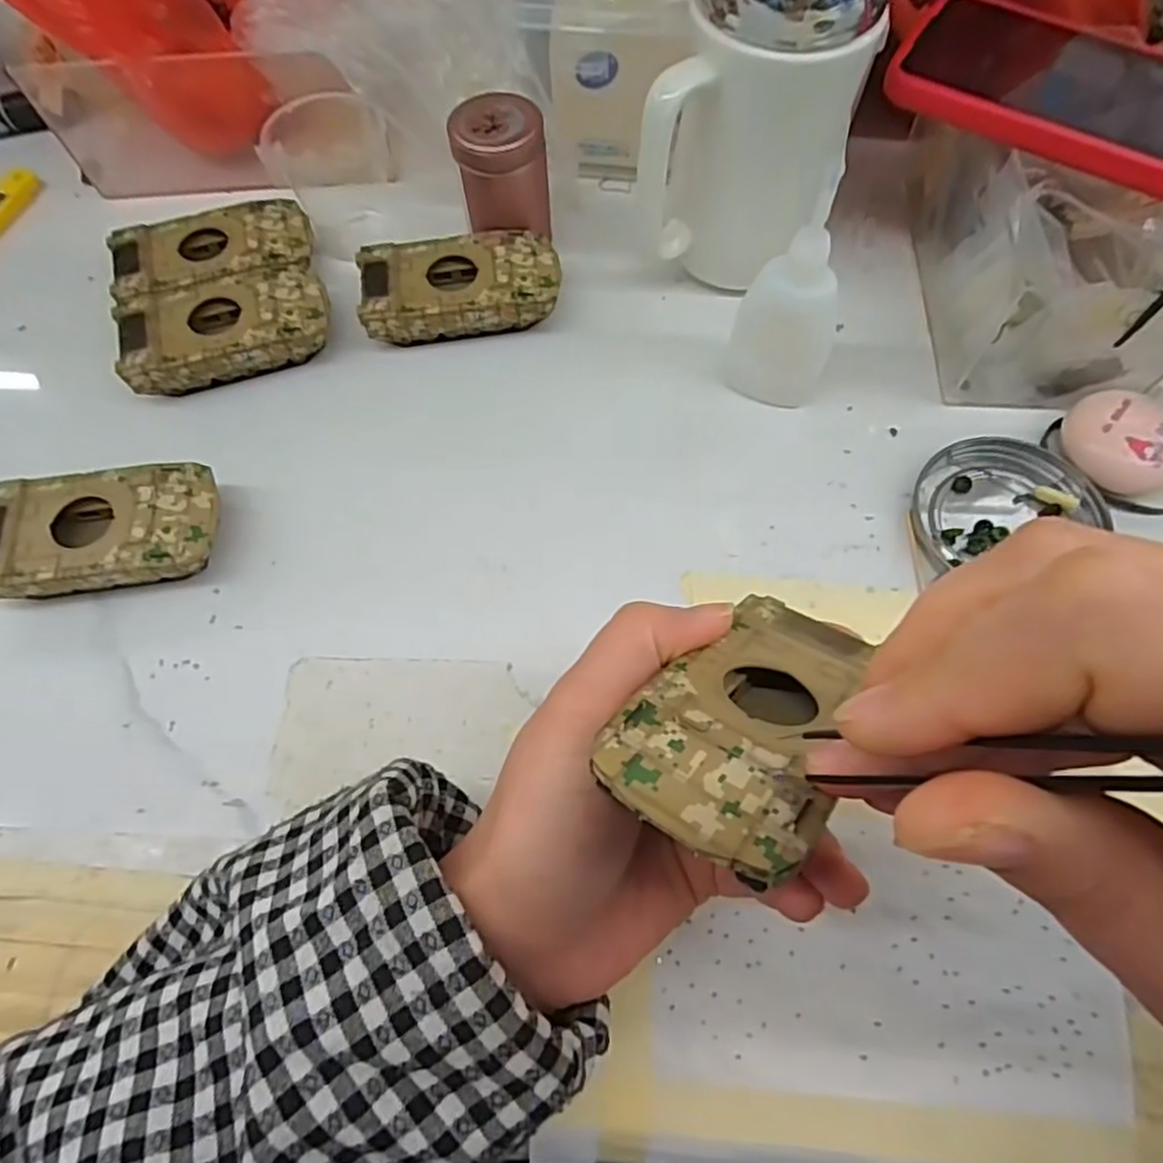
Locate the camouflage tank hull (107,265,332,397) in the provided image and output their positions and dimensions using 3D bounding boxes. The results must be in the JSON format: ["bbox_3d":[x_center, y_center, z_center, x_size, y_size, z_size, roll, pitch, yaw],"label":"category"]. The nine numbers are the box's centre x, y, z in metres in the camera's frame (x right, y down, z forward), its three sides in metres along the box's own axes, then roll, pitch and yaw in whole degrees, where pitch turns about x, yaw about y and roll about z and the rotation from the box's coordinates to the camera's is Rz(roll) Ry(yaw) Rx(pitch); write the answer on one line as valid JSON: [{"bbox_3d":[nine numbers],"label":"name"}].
[{"bbox_3d":[-0.171,-0.121,0.348,0.094,0.027,0.048,-15,67,-6],"label":"camouflage tank hull"}]

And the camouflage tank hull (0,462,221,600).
[{"bbox_3d":[-0.201,-0.019,0.301,0.094,0.026,0.052,-8,66,-2],"label":"camouflage tank hull"}]

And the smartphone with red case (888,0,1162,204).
[{"bbox_3d":[0.226,-0.213,0.307,0.164,0.012,0.093,30,69,14],"label":"smartphone with red case"}]

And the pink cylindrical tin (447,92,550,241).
[{"bbox_3d":[-0.038,-0.199,0.355,0.043,0.066,0.035,0,66,1],"label":"pink cylindrical tin"}]

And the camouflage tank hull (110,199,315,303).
[{"bbox_3d":[-0.187,-0.165,0.366,0.094,0.023,0.054,-15,67,-6],"label":"camouflage tank hull"}]

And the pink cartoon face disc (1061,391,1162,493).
[{"bbox_3d":[0.235,-0.060,0.309,0.038,0.022,0.047,-23,68,-9],"label":"pink cartoon face disc"}]

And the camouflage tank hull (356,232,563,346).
[{"bbox_3d":[-0.060,-0.145,0.355,0.095,0.025,0.050,-9,66,-3],"label":"camouflage tank hull"}]

